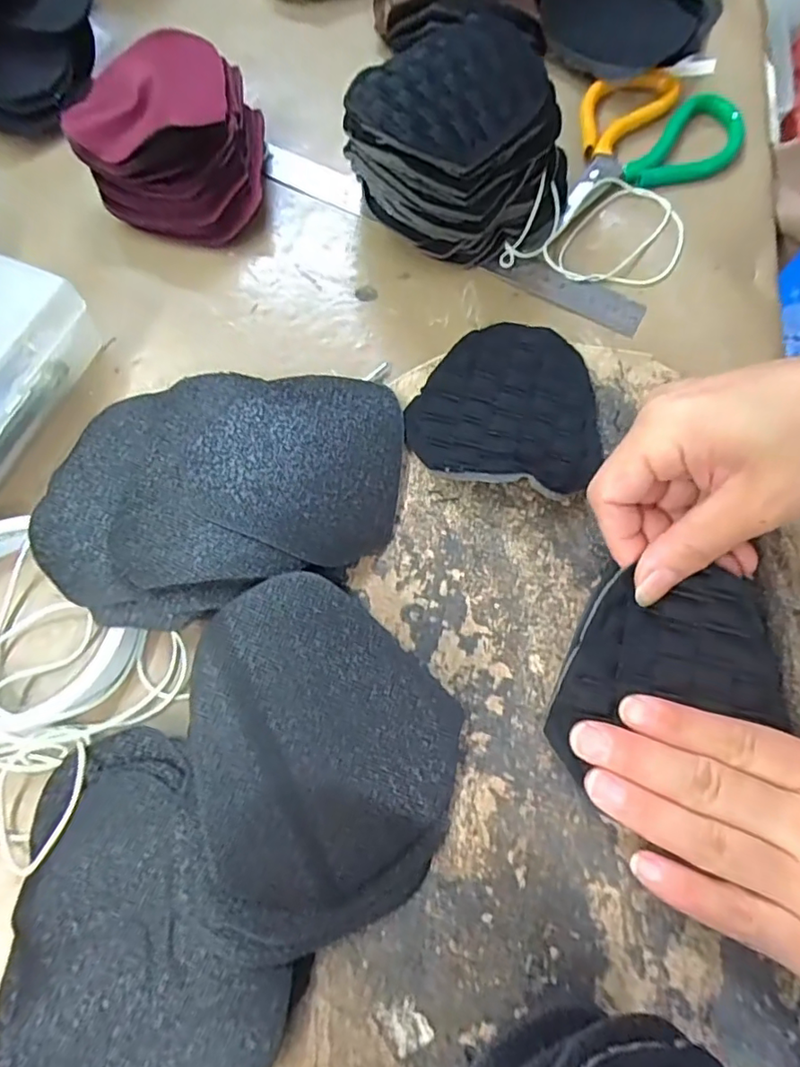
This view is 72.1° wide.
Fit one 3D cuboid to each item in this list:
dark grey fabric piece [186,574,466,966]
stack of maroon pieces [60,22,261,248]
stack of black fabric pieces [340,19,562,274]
[{"bbox_3d":[-0.027,0.081,0.200,0.094,0.031,0.119,2,68,-2],"label":"dark grey fabric piece"},{"bbox_3d":[-0.133,-0.235,0.329,0.099,0.050,0.120,-2,68,-3],"label":"stack of maroon pieces"},{"bbox_3d":[0.036,-0.212,0.306,0.125,0.076,0.092,-26,71,-12],"label":"stack of black fabric pieces"}]

